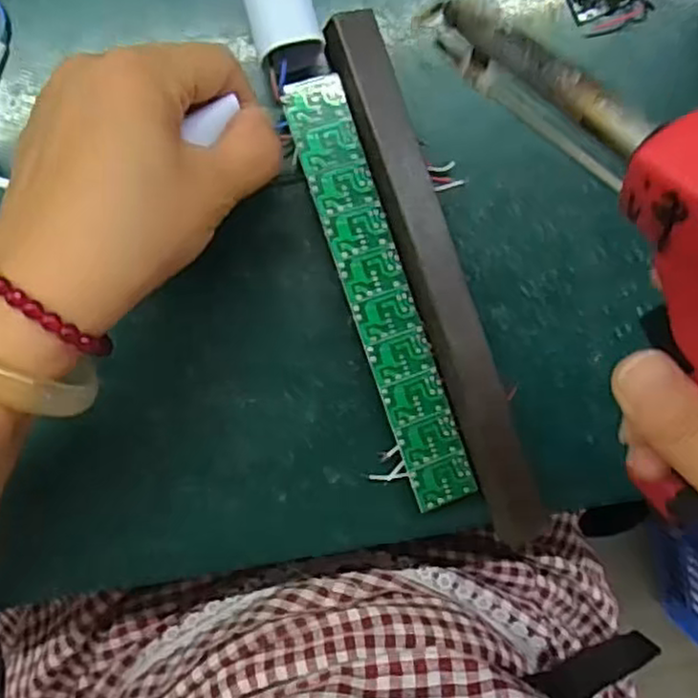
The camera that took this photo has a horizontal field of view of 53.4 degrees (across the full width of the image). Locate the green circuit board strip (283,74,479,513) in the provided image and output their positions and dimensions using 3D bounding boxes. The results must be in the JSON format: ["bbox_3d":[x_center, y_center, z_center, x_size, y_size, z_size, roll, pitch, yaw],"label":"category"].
[{"bbox_3d":[0.013,-0.023,0.299,0.027,0.004,0.187,-19,93,-11],"label":"green circuit board strip"}]

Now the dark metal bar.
[{"bbox_3d":[0.039,-0.029,0.298,0.023,0.025,0.232,-19,98,-2],"label":"dark metal bar"}]

